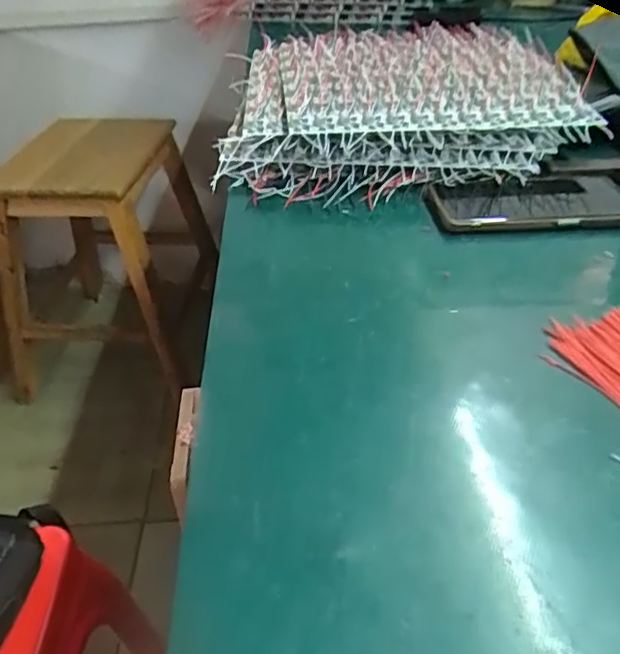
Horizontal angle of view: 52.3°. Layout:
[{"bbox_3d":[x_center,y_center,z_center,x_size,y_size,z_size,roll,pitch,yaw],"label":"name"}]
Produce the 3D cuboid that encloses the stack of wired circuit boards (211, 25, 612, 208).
[{"bbox_3d":[0.086,-0.233,0.676,0.383,0.102,0.299,-9,38,-11],"label":"stack of wired circuit boards"}]

